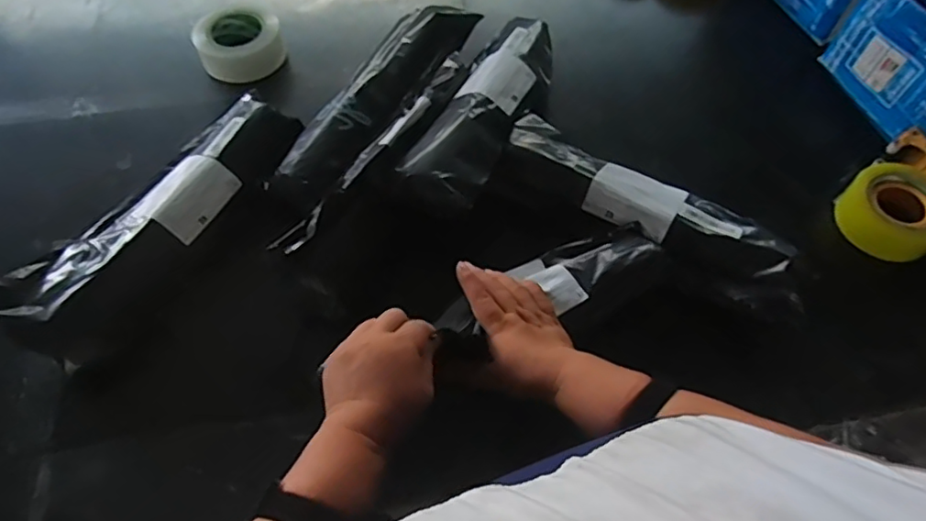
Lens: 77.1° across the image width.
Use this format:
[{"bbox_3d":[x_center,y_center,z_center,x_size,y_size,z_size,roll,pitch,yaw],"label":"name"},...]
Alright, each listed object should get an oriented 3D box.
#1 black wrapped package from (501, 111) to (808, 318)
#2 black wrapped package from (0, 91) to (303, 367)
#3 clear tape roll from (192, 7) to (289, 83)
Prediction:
[{"bbox_3d":[0.213,-0.067,0.684,0.374,0.047,0.087,35,64,16],"label":"black wrapped package"},{"bbox_3d":[-0.343,-0.050,0.689,0.128,0.078,0.374,32,63,18],"label":"black wrapped package"},{"bbox_3d":[-0.334,-0.325,0.873,0.121,0.052,0.118,0,58,-1],"label":"clear tape roll"}]

